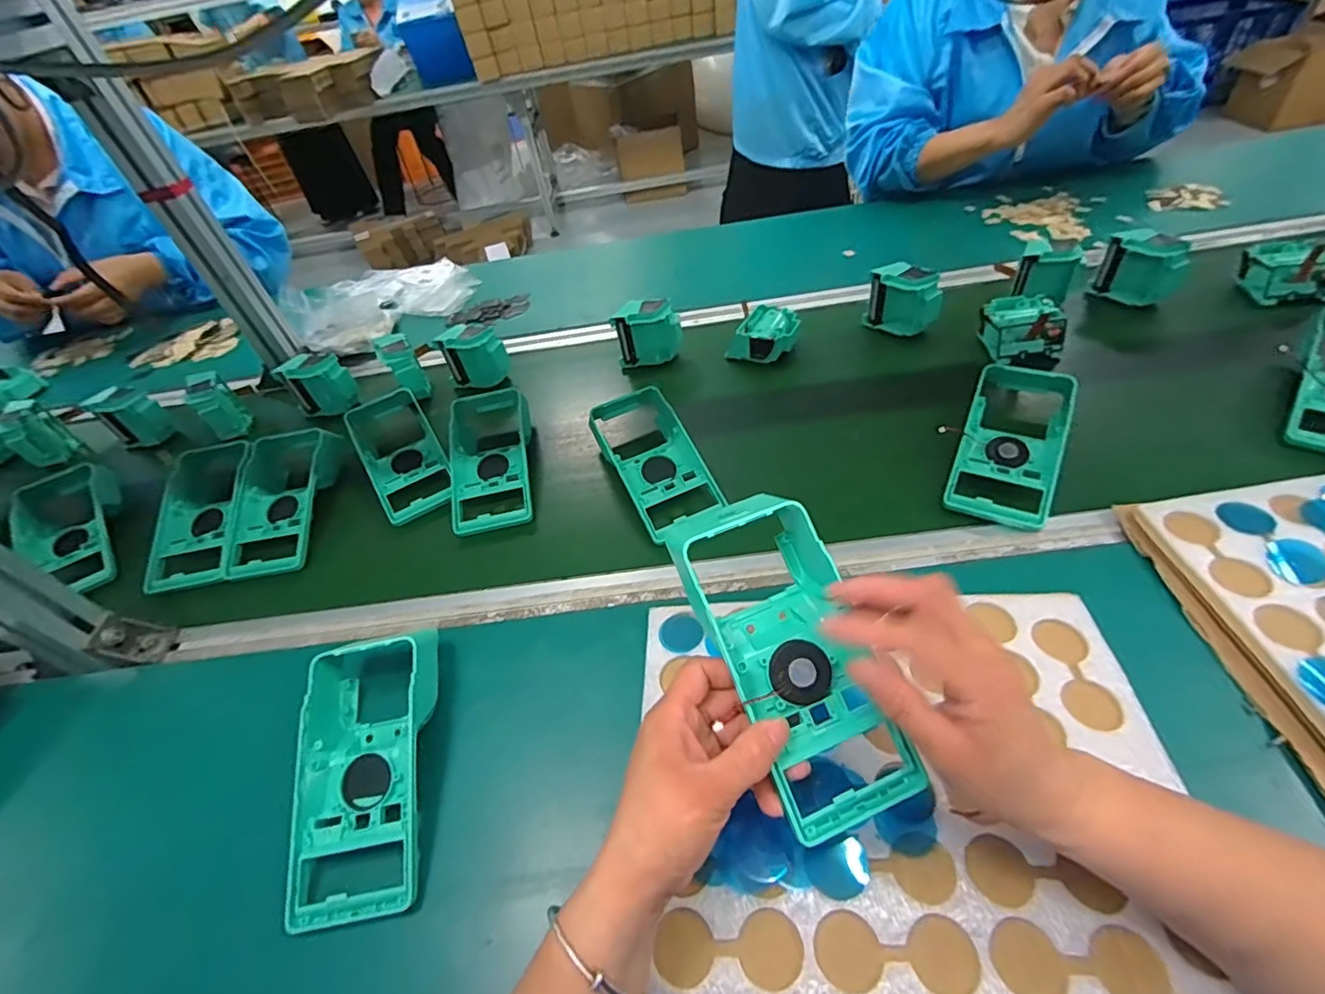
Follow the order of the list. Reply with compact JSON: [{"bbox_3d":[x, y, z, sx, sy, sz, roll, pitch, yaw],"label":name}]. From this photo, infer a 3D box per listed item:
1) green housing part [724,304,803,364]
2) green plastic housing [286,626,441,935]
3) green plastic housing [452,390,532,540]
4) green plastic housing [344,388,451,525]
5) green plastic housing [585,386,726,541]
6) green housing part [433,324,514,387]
[{"bbox_3d":[0.131,-0.204,0.722,0.076,0.042,0.075,19,52,21],"label":"green housing part"},{"bbox_3d":[-0.206,0.183,0.399,0.082,0.061,0.183,-9,48,-3],"label":"green plastic housing"},{"bbox_3d":[-0.183,-0.047,0.623,0.091,0.055,0.201,-11,48,-4],"label":"green plastic housing"},{"bbox_3d":[-0.301,-0.056,0.646,0.092,0.044,0.191,-27,51,-18],"label":"green plastic housing"},{"bbox_3d":[-0.008,-0.035,0.578,0.088,0.060,0.176,-22,50,-14],"label":"green plastic housing"},{"bbox_3d":[-0.246,-0.184,0.748,0.079,0.080,0.045,9,49,13],"label":"green housing part"}]

